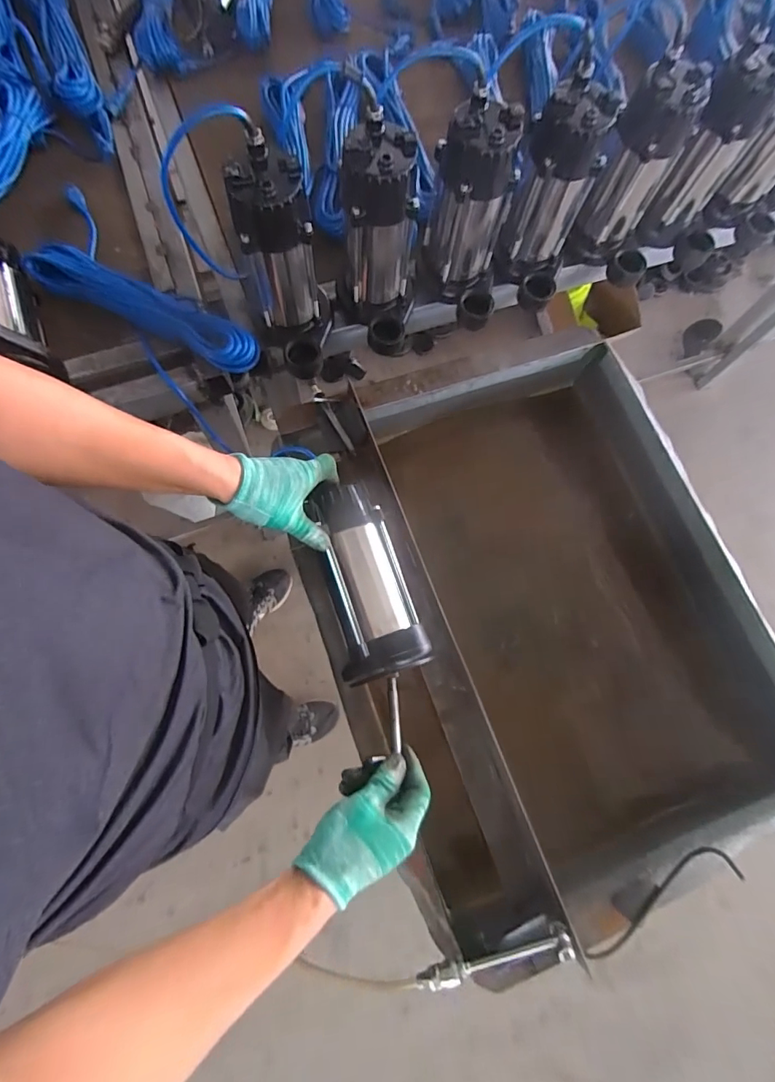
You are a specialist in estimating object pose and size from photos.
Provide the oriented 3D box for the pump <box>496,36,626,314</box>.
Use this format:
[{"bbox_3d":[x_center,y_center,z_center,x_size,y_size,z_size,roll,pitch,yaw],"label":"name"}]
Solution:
[{"bbox_3d":[0.232,-0.477,0.662,0.109,0.234,0.126,20,74,2],"label":"pump"}]

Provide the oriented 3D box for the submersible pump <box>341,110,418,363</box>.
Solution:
[{"bbox_3d":[-0.010,-0.394,0.628,0.110,0.226,0.144,-4,74,-4],"label":"submersible pump"}]

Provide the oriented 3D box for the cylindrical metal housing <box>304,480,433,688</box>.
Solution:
[{"bbox_3d":[-0.029,0.045,0.535,0.089,0.094,0.232,-17,58,-3],"label":"cylindrical metal housing"}]

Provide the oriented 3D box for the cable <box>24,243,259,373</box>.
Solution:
[{"bbox_3d":[-0.350,-0.349,0.683,0.346,0.067,0.081,25,74,4],"label":"cable"}]

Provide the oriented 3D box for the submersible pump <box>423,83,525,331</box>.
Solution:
[{"bbox_3d":[0.116,-0.445,0.644,0.115,0.218,0.140,6,74,-2],"label":"submersible pump"}]

